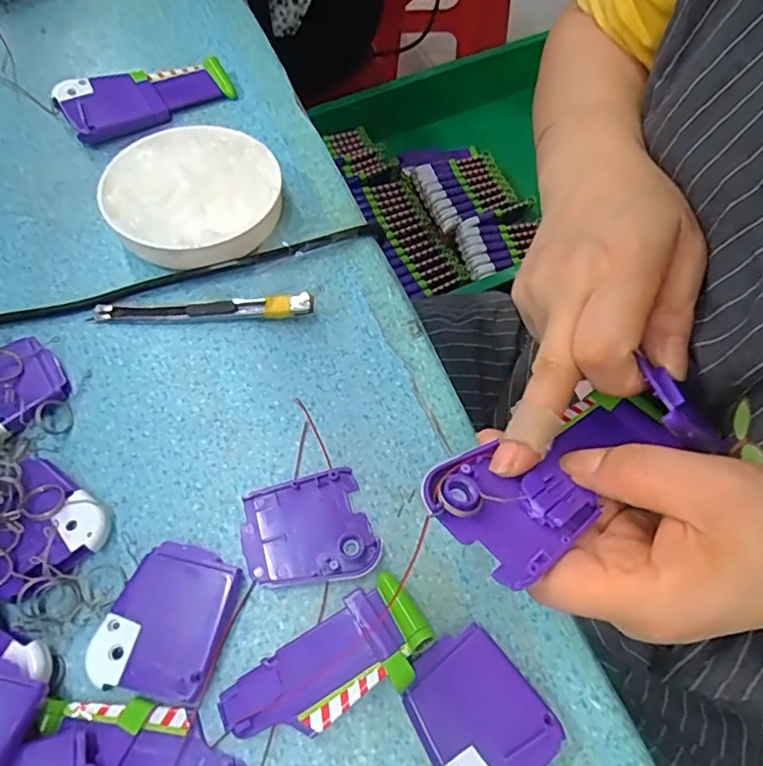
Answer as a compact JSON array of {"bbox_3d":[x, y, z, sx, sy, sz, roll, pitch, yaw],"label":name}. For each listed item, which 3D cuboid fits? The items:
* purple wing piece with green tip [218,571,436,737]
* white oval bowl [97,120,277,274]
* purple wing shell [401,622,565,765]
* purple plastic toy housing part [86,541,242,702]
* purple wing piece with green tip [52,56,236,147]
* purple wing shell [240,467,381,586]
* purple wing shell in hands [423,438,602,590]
[{"bbox_3d":[-0.022,0.123,0.243,0.088,0.007,0.042,-33,53,-14],"label":"purple wing piece with green tip"},{"bbox_3d":[-0.117,-0.115,0.358,0.102,0.029,0.104,-8,62,-7],"label":"white oval bowl"},{"bbox_3d":[0.039,0.138,0.239,0.051,0.013,0.061,-32,67,-19],"label":"purple wing shell"},{"bbox_3d":[-0.094,0.104,0.253,0.050,0.010,0.060,14,61,5],"label":"purple plastic toy housing part"},{"bbox_3d":[-0.169,-0.211,0.414,0.118,0.010,0.046,-32,83,-23],"label":"purple wing piece with green tip"},{"bbox_3d":[-0.036,0.071,0.278,0.061,0.006,0.052,-9,62,-8],"label":"purple wing shell"},{"bbox_3d":[0.050,0.044,0.217,0.056,0.012,0.050,-32,67,-19],"label":"purple wing shell in hands"}]

